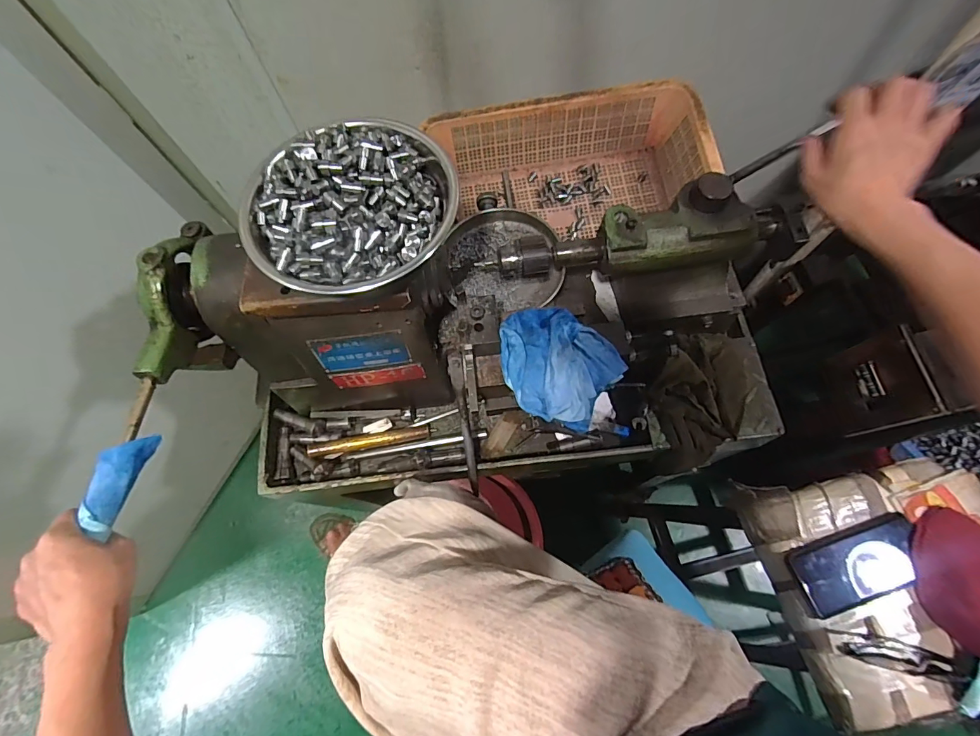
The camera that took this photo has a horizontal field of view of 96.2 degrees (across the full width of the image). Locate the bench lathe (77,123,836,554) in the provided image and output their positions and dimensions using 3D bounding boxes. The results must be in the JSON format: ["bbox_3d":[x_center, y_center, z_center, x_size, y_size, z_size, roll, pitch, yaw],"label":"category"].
[{"bbox_3d":[0.013,-0.024,0.518,0.676,0.283,0.275,-4,69,1],"label":"bench lathe"}]

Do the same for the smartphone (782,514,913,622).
[{"bbox_3d":[0.440,0.232,0.522,0.156,0.008,0.077,-19,69,-4],"label":"smartphone"}]

